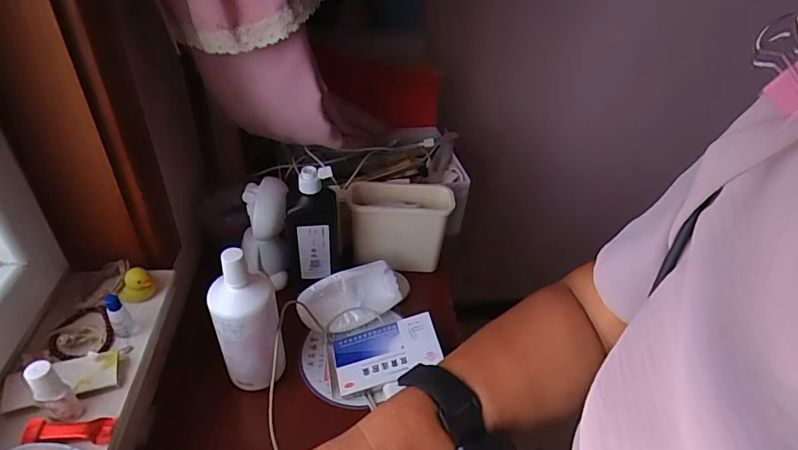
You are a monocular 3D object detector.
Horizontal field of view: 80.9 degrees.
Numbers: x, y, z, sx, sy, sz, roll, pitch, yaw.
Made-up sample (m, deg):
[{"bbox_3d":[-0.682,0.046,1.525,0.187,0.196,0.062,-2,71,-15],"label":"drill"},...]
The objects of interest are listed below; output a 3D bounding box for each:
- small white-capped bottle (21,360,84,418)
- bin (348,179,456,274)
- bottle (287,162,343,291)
[{"bbox_3d":[-0.280,0.133,0.378,0.021,0.054,0.021,29,44,27],"label":"small white-capped bottle"},{"bbox_3d":[-0.001,0.006,0.716,0.153,0.126,0.067,2,38,-5],"label":"bin"},{"bbox_3d":[-0.111,0.005,0.624,0.074,0.181,0.049,-6,40,-14],"label":"bottle"}]

